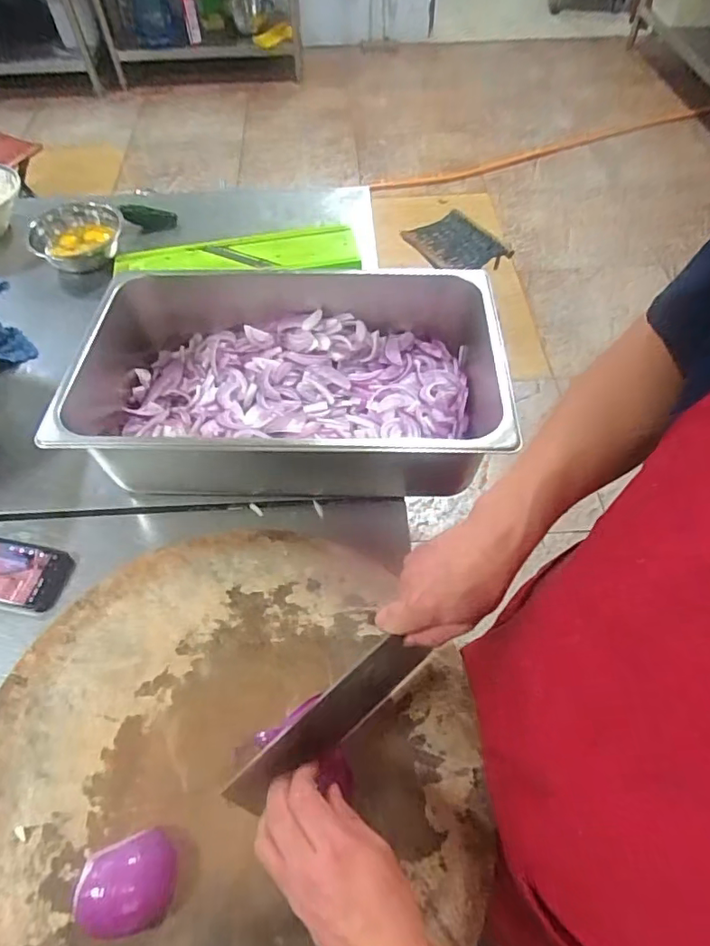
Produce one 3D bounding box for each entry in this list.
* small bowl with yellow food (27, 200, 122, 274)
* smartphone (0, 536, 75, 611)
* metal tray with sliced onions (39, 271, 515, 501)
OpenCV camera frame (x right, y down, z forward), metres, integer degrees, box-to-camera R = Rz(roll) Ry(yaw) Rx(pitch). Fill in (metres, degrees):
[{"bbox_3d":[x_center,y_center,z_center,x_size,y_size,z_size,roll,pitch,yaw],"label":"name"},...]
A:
[{"bbox_3d":[-0.530,-0.452,1.022,0.159,0.054,0.136,-12,57,-7],"label":"small bowl with yellow food"},{"bbox_3d":[-0.442,0.115,0.661,0.180,0.015,0.080,9,57,6],"label":"smartphone"},{"bbox_3d":[-0.100,-0.139,0.739,0.563,0.127,0.311,1,57,1],"label":"metal tray with sliced onions"}]

